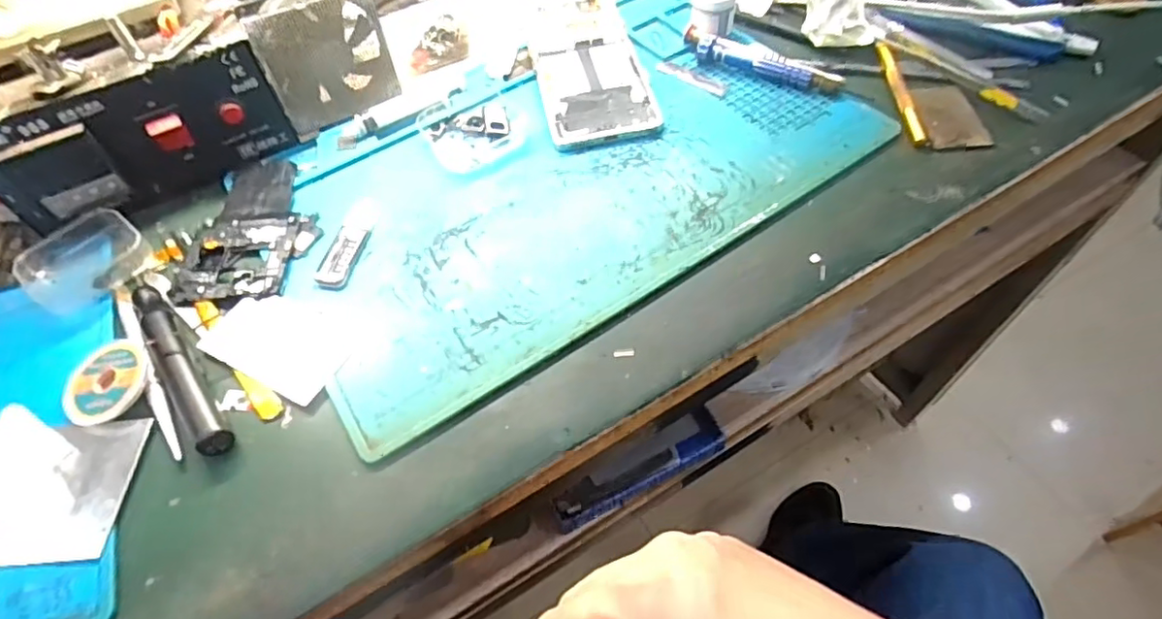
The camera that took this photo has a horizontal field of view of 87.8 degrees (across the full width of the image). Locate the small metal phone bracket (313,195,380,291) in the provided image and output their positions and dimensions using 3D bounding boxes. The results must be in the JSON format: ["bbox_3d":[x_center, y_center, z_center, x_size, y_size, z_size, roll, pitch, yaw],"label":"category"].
[{"bbox_3d":[-0.141,-0.043,0.367,0.020,0.004,0.068,7,57,9],"label":"small metal phone bracket"}]

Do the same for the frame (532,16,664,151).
[{"bbox_3d":[0.006,-0.169,0.439,0.074,0.010,0.137,-11,56,-4],"label":"frame"}]

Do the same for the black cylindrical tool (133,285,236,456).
[{"bbox_3d":[-0.213,0.027,0.321,0.014,0.012,0.125,-35,61,-18],"label":"black cylindrical tool"}]

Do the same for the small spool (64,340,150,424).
[{"bbox_3d":[-0.244,0.038,0.312,0.044,0.012,0.044,-2,56,3],"label":"small spool"}]

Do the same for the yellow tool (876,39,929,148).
[{"bbox_3d":[0.214,-0.146,0.405,0.011,0.012,0.097,-1,56,3],"label":"yellow tool"}]

